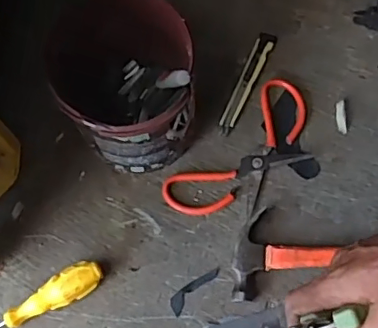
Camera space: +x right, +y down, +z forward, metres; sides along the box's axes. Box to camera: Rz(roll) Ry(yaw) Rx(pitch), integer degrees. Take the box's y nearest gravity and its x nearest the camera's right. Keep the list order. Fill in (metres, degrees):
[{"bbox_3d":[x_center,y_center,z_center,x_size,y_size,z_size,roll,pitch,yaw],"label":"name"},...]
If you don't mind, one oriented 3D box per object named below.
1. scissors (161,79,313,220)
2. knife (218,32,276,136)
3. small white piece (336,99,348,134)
[{"bbox_3d":[0.068,-0.007,0.627,0.093,0.008,0.199,43,77,15],"label":"scissors"},{"bbox_3d":[0.068,-0.098,0.660,0.021,0.012,0.141,24,73,10],"label":"knife"},{"bbox_3d":[0.176,-0.056,0.641,0.012,0.006,0.043,1,71,3],"label":"small white piece"}]

